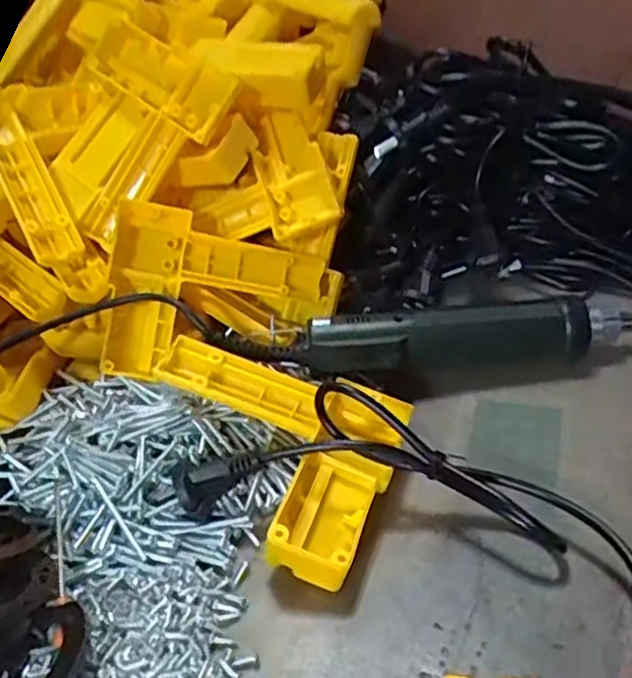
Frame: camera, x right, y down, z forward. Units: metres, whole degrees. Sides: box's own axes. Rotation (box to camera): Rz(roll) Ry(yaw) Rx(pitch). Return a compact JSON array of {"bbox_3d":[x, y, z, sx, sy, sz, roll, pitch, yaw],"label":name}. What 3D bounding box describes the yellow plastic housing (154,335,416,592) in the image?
[{"bbox_3d":[-0.030,0.054,0.388,0.149,0.040,0.120,27,43,10],"label":"yellow plastic housing"}]

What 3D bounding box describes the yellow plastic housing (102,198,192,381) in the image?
[{"bbox_3d":[-0.116,-0.033,0.465,0.043,0.114,0.034,9,-1,19],"label":"yellow plastic housing"}]

